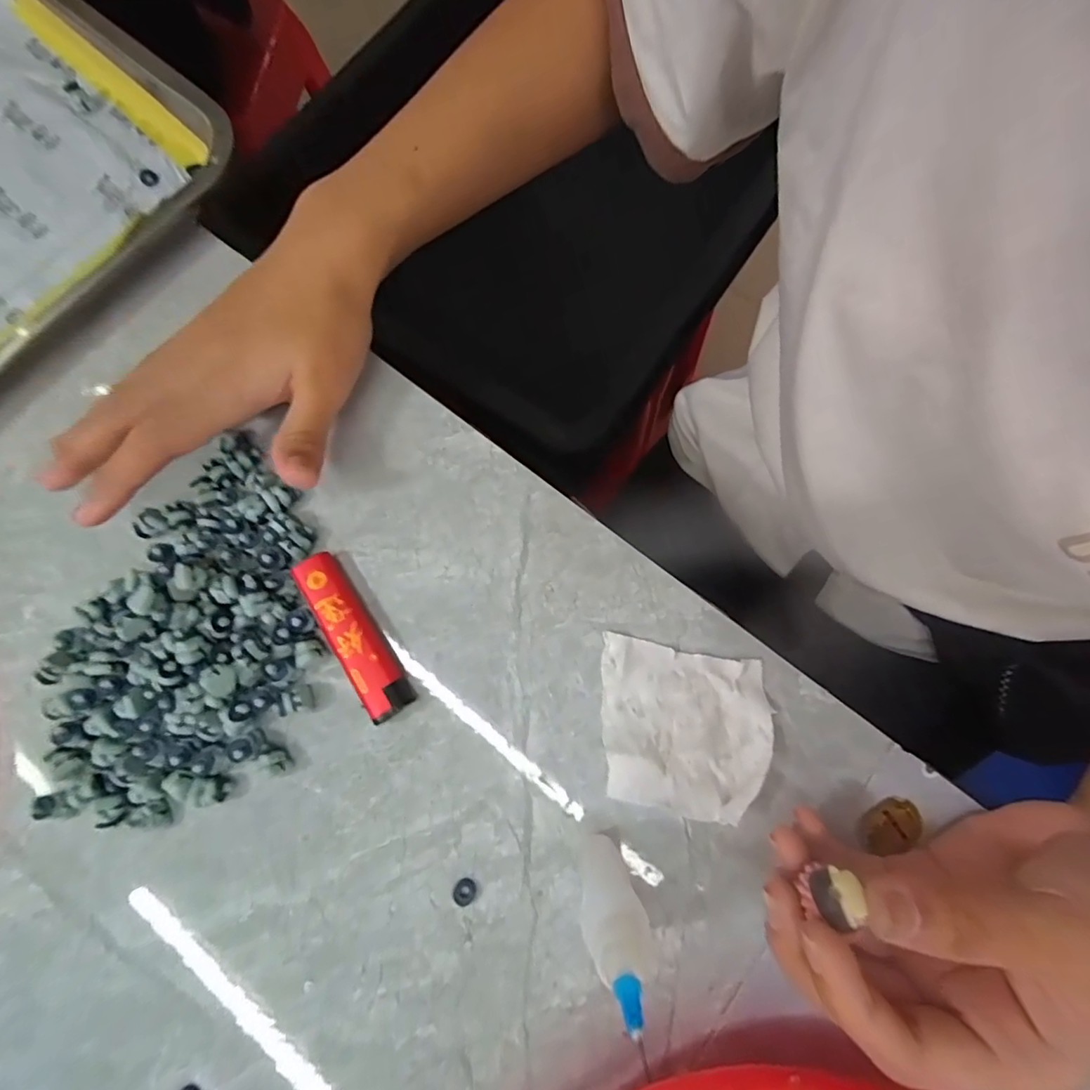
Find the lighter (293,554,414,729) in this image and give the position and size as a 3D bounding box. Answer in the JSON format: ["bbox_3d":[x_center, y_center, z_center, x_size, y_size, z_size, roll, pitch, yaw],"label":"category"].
[{"bbox_3d":[-0.083,0.038,0.223,0.020,0.011,0.077,-34,79,-7],"label":"lighter"}]

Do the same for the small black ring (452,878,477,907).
[{"bbox_3d":[-0.032,0.137,0.202,0.009,0.004,0.010,25,79,6],"label":"small black ring"}]

